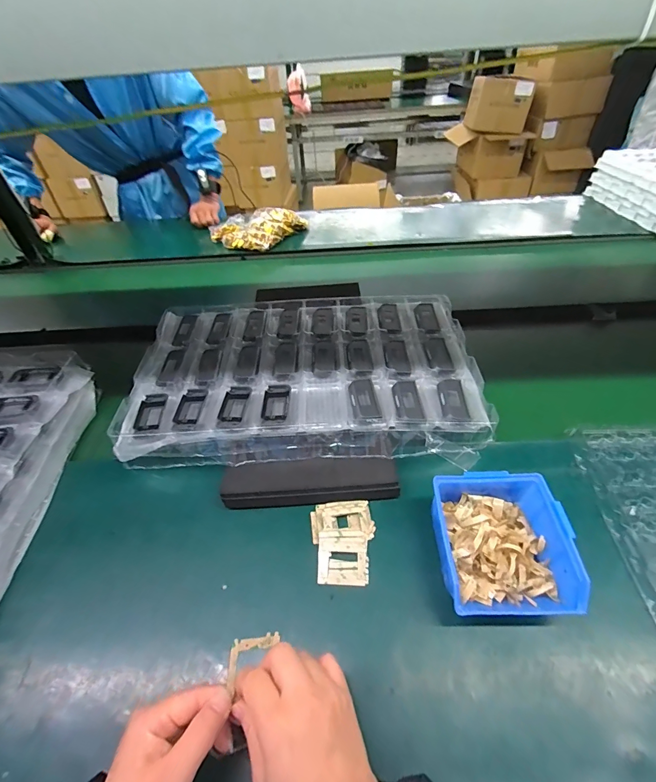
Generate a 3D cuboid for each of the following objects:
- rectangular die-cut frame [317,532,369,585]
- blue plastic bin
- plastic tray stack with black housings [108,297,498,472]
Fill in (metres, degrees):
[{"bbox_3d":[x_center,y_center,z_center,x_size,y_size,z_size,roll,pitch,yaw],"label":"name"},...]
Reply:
[{"bbox_3d":[0.017,0.189,0.418,0.055,0.010,0.052,-2,46,6],"label":"rectangular die-cut frame"},{"bbox_3d":[0.178,0.162,0.393,0.129,0.064,0.135,-2,45,2],"label":"blue plastic bin"},{"bbox_3d":[-0.035,-0.035,0.577,0.510,0.054,0.328,-2,45,2],"label":"plastic tray stack with black housings"}]

